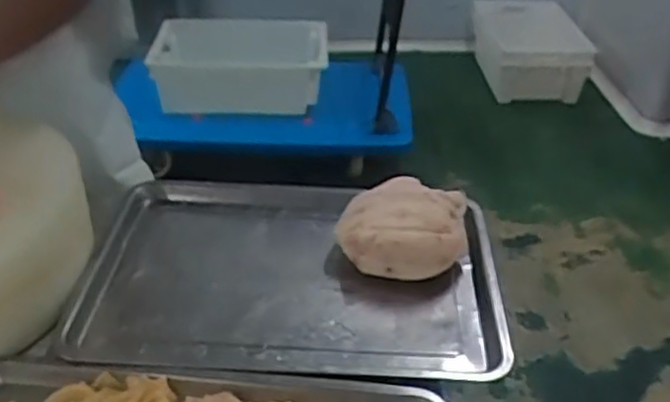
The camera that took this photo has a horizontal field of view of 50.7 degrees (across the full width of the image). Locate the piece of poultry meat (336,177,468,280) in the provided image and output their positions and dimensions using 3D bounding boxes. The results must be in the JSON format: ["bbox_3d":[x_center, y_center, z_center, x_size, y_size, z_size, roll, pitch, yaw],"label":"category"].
[{"bbox_3d":[0.091,0.035,0.939,0.166,0.074,0.155,2,34,-1],"label":"piece of poultry meat"}]

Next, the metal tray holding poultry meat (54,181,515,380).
[{"bbox_3d":[-0.049,0.091,0.908,0.511,0.039,0.367,3,31,1],"label":"metal tray holding poultry meat"}]

